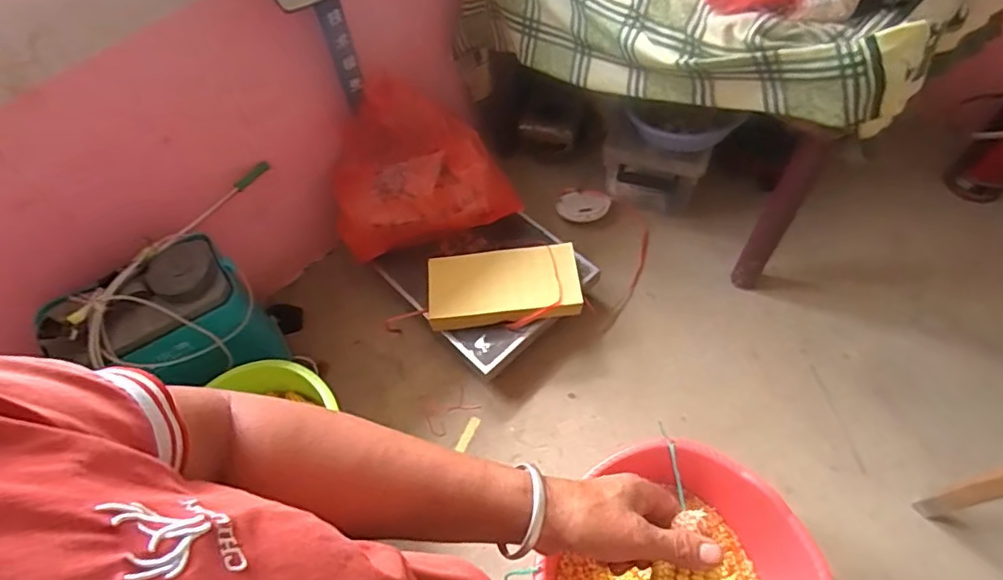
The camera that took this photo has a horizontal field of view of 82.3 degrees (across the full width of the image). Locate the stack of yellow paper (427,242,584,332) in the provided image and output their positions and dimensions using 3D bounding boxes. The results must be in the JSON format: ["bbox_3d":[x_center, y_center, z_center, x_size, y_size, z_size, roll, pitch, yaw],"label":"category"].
[{"bbox_3d":[0.005,-0.012,1.465,0.375,0.048,0.202,-5,58,1],"label":"stack of yellow paper"}]

